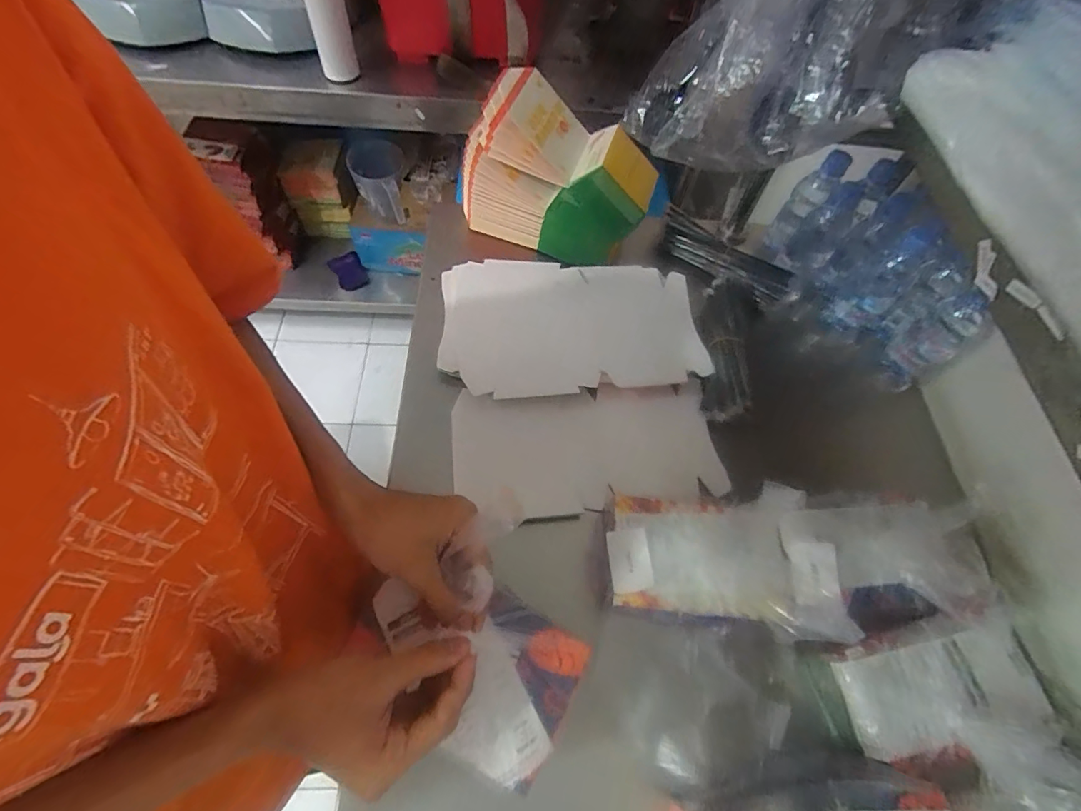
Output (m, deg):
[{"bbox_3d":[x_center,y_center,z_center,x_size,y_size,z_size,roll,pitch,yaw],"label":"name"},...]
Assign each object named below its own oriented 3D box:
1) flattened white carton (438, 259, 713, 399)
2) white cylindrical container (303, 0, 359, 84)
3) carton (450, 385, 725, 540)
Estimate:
[{"bbox_3d":[0.041,-0.113,0.658,0.333,0.013,0.210,-4,63,-6],"label":"flattened white carton"},{"bbox_3d":[-0.377,-0.687,0.859,0.070,0.220,0.050,-14,64,-11],"label":"white cylindrical container"},{"bbox_3d":[0.052,0.053,0.605,0.314,0.026,0.156,-8,80,-2],"label":"carton"}]

